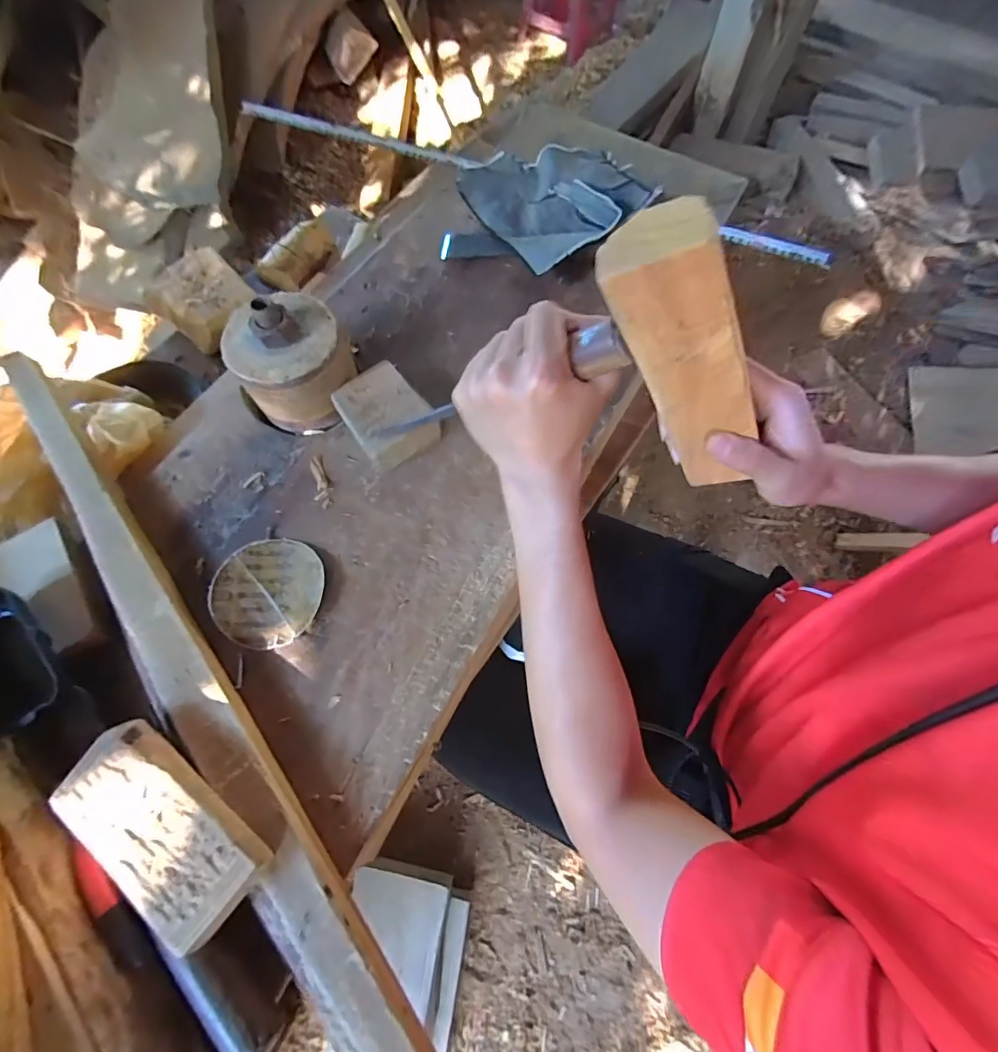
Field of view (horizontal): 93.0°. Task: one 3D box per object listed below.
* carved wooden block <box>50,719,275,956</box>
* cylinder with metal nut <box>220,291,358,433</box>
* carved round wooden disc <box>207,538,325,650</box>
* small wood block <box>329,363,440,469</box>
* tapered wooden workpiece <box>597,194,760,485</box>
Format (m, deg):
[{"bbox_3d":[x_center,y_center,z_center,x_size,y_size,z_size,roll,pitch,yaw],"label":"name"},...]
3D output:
[{"bbox_3d":[-0.217,0.193,0.304,0.138,0.026,0.061,36,70,13],"label":"carved wooden block"},{"bbox_3d":[-0.189,-0.153,0.432,0.095,0.093,0.088,1,67,-2],"label":"cylinder with metal nut"},{"bbox_3d":[-0.192,0.054,0.395,0.083,0.014,0.090,1,67,-2],"label":"carved round wooden disc"},{"bbox_3d":[-0.106,-0.103,0.444,0.068,0.039,0.085,-36,73,-16],"label":"small wood block"},{"bbox_3d":[0.121,-0.089,0.288,0.054,0.200,0.033,-1,63,33],"label":"tapered wooden workpiece"}]

